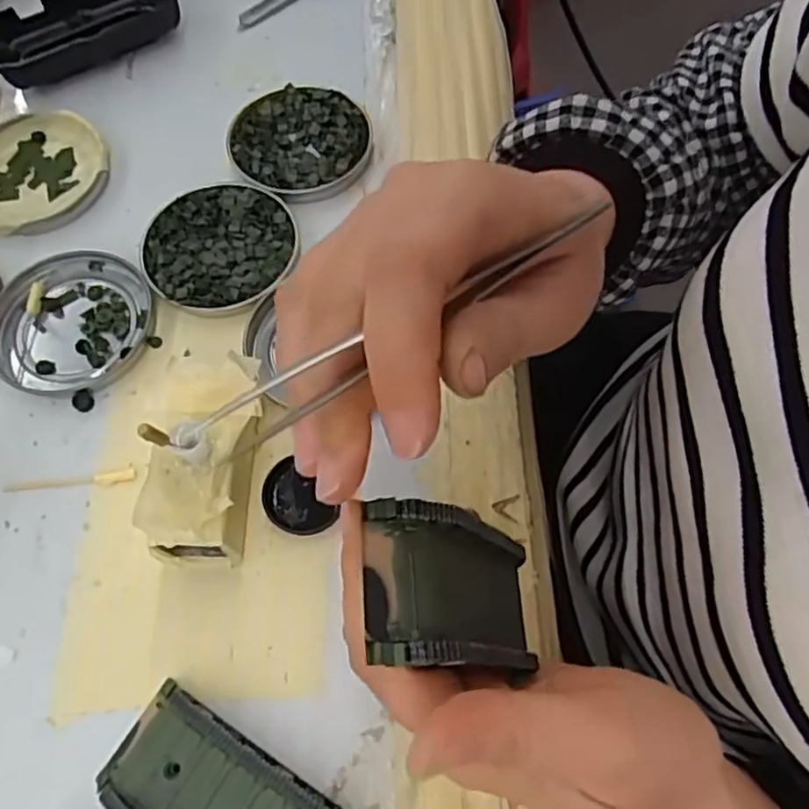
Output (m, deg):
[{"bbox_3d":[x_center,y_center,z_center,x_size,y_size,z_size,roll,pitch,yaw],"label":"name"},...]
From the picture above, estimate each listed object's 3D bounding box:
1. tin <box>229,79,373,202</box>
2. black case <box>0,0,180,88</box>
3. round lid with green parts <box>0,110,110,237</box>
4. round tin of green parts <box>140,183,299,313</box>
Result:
[{"bbox_3d":[-0.058,-0.145,0.381,0.076,0.013,0.075,0,66,0],"label":"tin"},{"bbox_3d":[-0.195,-0.229,0.413,0.108,0.025,0.050,-29,69,-12],"label":"black case"},{"bbox_3d":[-0.206,-0.129,0.378,0.079,0.012,0.077,0,66,0],"label":"round lid with green parts"},{"bbox_3d":[-0.095,-0.081,0.352,0.076,0.010,0.075,0,66,0],"label":"round tin of green parts"}]

